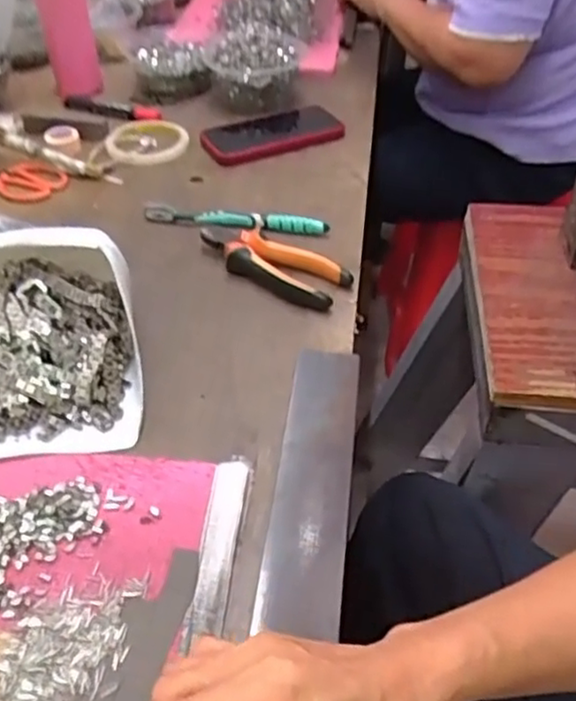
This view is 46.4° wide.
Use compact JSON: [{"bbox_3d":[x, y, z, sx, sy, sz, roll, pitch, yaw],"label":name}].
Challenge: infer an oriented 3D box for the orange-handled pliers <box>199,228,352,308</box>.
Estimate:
[{"bbox_3d":[-0.018,-0.083,0.615,0.153,0.025,0.055,25,48,23],"label":"orange-handled pliers"}]

